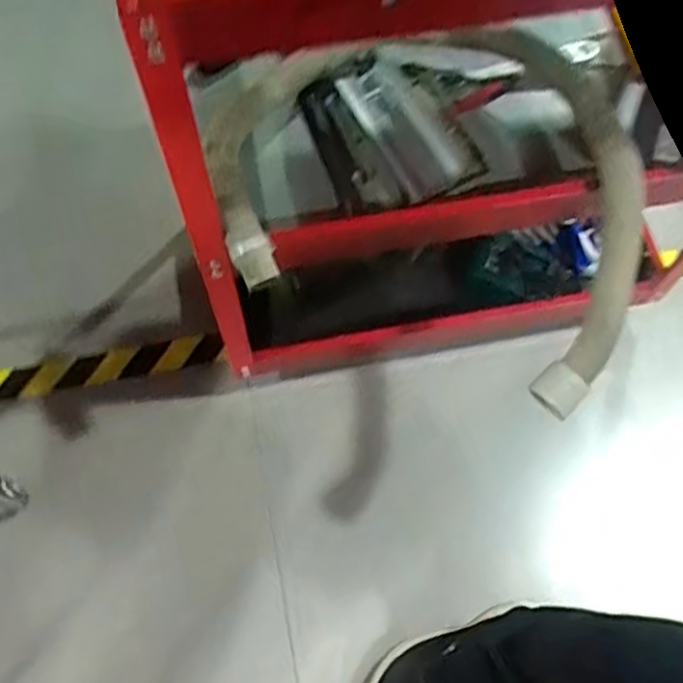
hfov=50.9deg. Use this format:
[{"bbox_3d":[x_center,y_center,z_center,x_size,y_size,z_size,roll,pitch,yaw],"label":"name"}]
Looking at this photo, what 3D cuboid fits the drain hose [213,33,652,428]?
[{"bbox_3d":[0.099,-0.150,0.664,0.383,0.182,0.321,17,68,6],"label":"drain hose"}]

